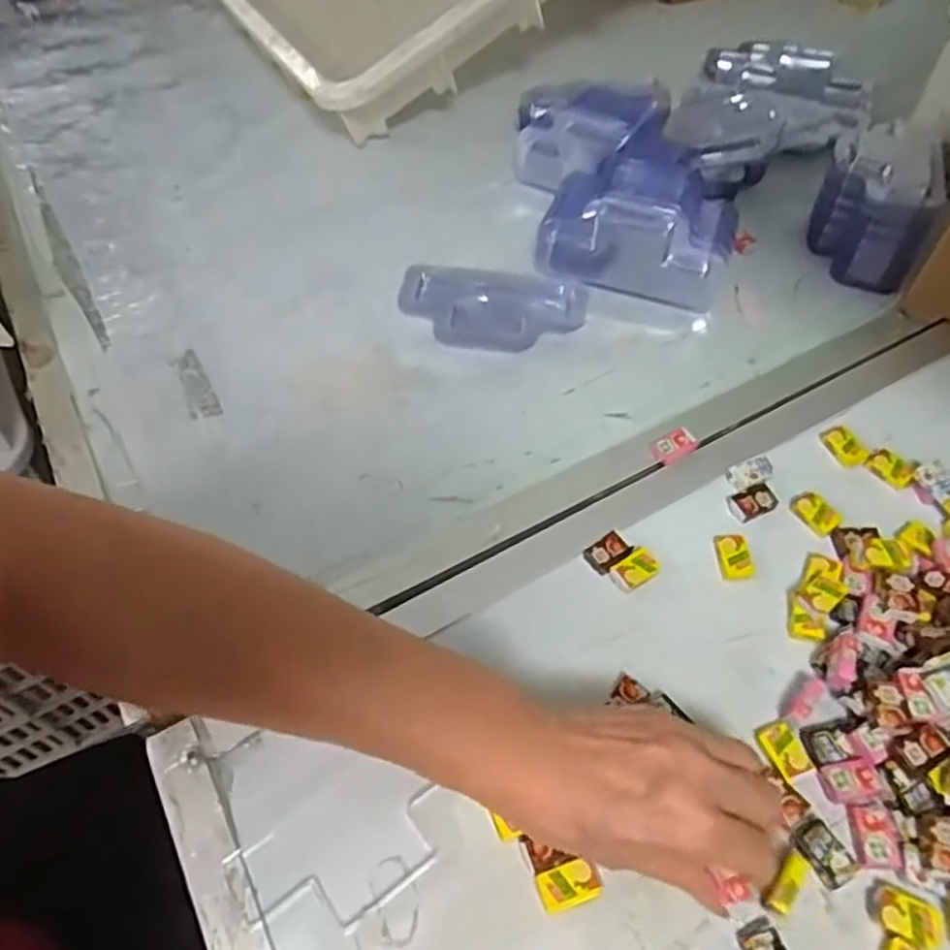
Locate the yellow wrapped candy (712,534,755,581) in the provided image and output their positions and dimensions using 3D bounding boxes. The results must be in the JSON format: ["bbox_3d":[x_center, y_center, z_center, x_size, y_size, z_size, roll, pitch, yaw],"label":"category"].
[{"bbox_3d":[0.149,0.046,0.419,0.018,0.006,0.028,-4,54,-2],"label":"yellow wrapped candy"}]

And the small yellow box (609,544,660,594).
[{"bbox_3d":[0.091,0.054,0.416,0.027,0.008,0.019,-26,78,-4],"label":"small yellow box"}]

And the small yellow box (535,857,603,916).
[{"bbox_3d":[0.042,0.185,0.329,0.027,0.006,0.017,-17,56,-11],"label":"small yellow box"}]

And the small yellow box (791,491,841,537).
[{"bbox_3d":[0.204,0.022,0.435,0.018,0.005,0.027,-27,58,-17],"label":"small yellow box"}]

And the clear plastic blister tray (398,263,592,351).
[{"bbox_3d":[0.012,-0.126,0.549,0.137,0.012,0.083,6,54,5],"label":"clear plastic blister tray"}]

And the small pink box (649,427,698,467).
[{"bbox_3d":[0.128,-0.019,0.468,0.030,0.008,0.020,-23,57,-15],"label":"small pink box"}]

